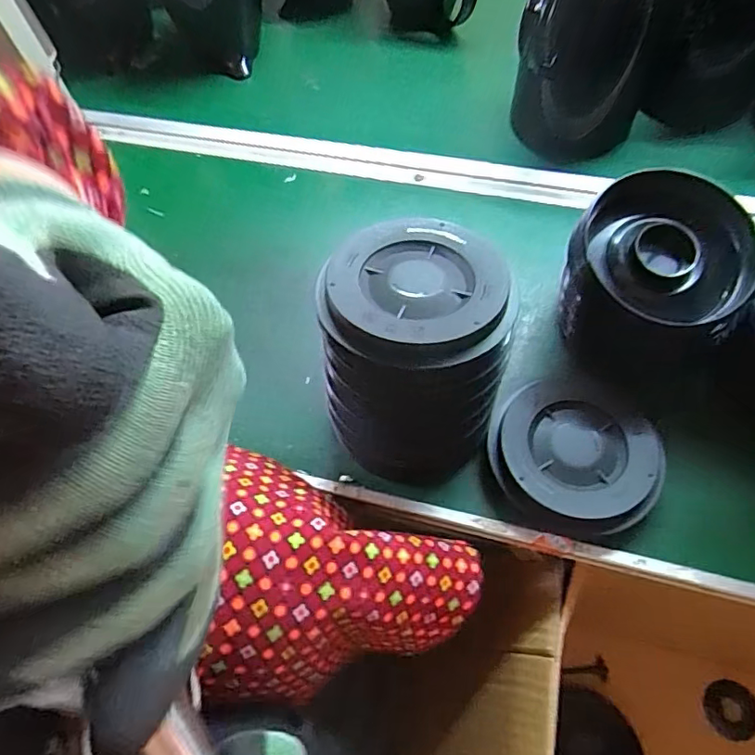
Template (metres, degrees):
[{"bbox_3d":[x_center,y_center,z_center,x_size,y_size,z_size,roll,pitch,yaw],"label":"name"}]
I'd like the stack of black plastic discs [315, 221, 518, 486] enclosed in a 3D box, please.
[{"bbox_3d":[0.020,-0.011,0.371,0.119,0.146,0.133,16,62,12],"label":"stack of black plastic discs"}]

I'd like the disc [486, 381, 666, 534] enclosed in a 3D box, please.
[{"bbox_3d":[0.140,0.057,0.393,0.115,0.030,0.104,30,66,18],"label":"disc"}]

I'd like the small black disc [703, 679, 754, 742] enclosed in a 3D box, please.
[{"bbox_3d":[0.425,0.399,0.641,0.059,0.004,0.064,-3,75,10],"label":"small black disc"}]

